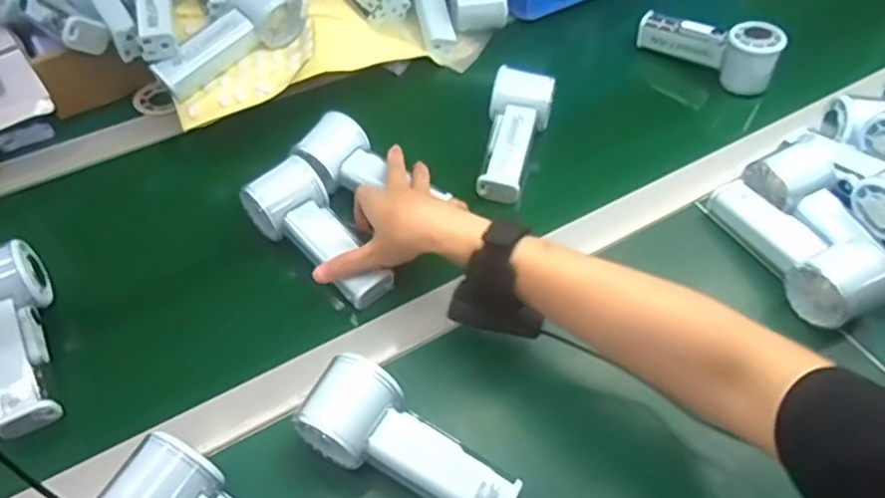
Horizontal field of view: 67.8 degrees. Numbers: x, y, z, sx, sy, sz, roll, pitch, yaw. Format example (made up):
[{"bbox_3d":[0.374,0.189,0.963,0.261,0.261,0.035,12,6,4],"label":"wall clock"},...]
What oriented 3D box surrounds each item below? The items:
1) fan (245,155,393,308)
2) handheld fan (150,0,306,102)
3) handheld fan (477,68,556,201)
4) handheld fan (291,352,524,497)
[{"bbox_3d":[-0.105,-0.009,0.565,0.062,0.041,0.146,-38,77,-27],"label":"fan"},{"bbox_3d":[-0.214,-0.208,0.645,0.078,0.046,0.153,38,73,26],"label":"handheld fan"},{"bbox_3d":[0.068,-0.109,0.637,0.058,0.057,0.134,12,52,9],"label":"handheld fan"},{"bbox_3d":[-0.024,0.135,0.440,0.149,0.041,0.060,32,56,8],"label":"handheld fan"}]

